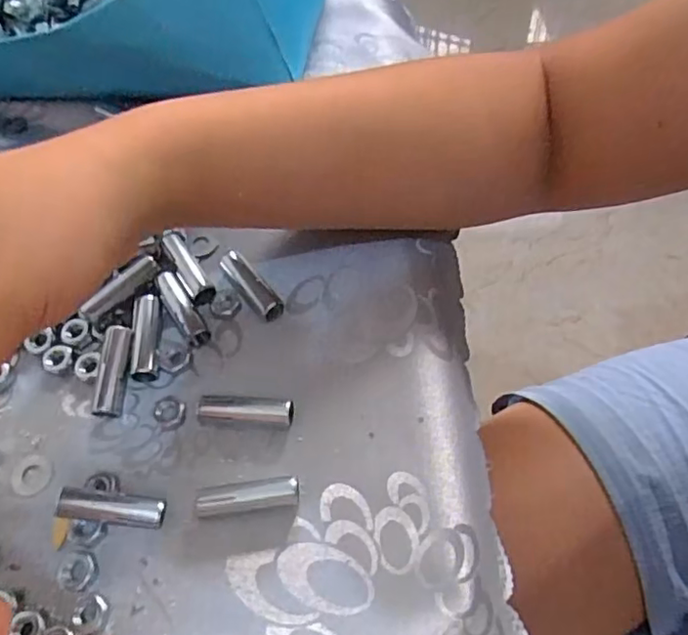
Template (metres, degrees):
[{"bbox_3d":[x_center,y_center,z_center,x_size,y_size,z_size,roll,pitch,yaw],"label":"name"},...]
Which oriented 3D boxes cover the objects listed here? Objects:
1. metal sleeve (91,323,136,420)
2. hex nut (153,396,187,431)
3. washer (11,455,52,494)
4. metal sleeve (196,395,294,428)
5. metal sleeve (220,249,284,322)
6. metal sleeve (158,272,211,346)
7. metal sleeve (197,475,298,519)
[{"bbox_3d":[-0.100,0.023,0.257,0.010,0.013,0.039,3,77,5],"label":"metal sleeve"},{"bbox_3d":[-0.074,0.039,0.252,0.016,0.005,0.013,39,70,21],"label":"hex nut"},{"bbox_3d":[-0.129,0.064,0.243,0.016,0.004,0.016,18,64,13],"label":"washer"},{"bbox_3d":[-0.040,0.039,0.246,0.038,0.011,0.012,-3,61,2],"label":"metal sleeve"},{"bbox_3d":[-0.044,-0.016,0.277,0.012,0.011,0.041,-34,65,-15],"label":"metal sleeve"},{"bbox_3d":[-0.074,-0.005,0.271,0.010,0.012,0.039,-30,64,-13],"label":"metal sleeve"},{"bbox_3d":[-0.037,0.069,0.229,0.039,0.011,0.011,-7,61,-1],"label":"metal sleeve"}]

